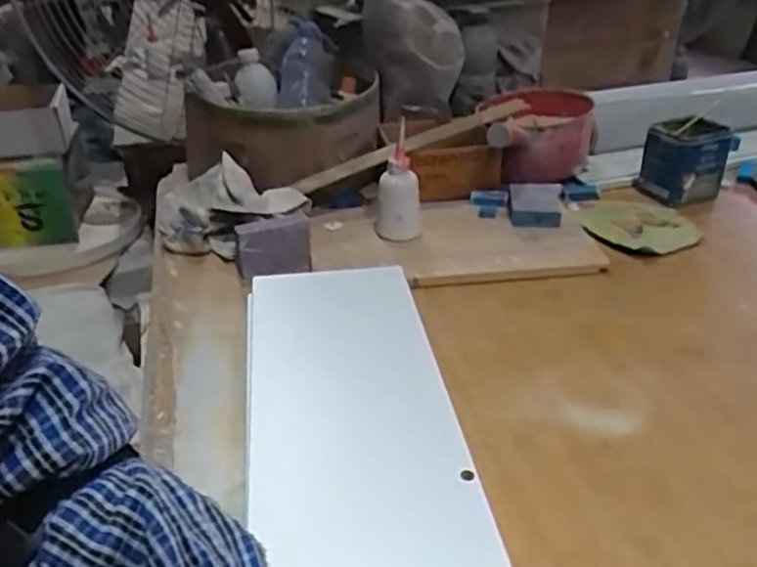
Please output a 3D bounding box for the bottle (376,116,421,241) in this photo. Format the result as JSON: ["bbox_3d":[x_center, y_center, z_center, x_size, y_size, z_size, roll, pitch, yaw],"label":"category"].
[{"bbox_3d":[0.027,-0.129,0.967,0.066,0.125,0.068,-1,31,1],"label":"bottle"}]

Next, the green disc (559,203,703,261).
[{"bbox_3d":[0.382,-0.086,1.009,0.163,0.008,0.183,-3,31,-2],"label":"green disc"}]

